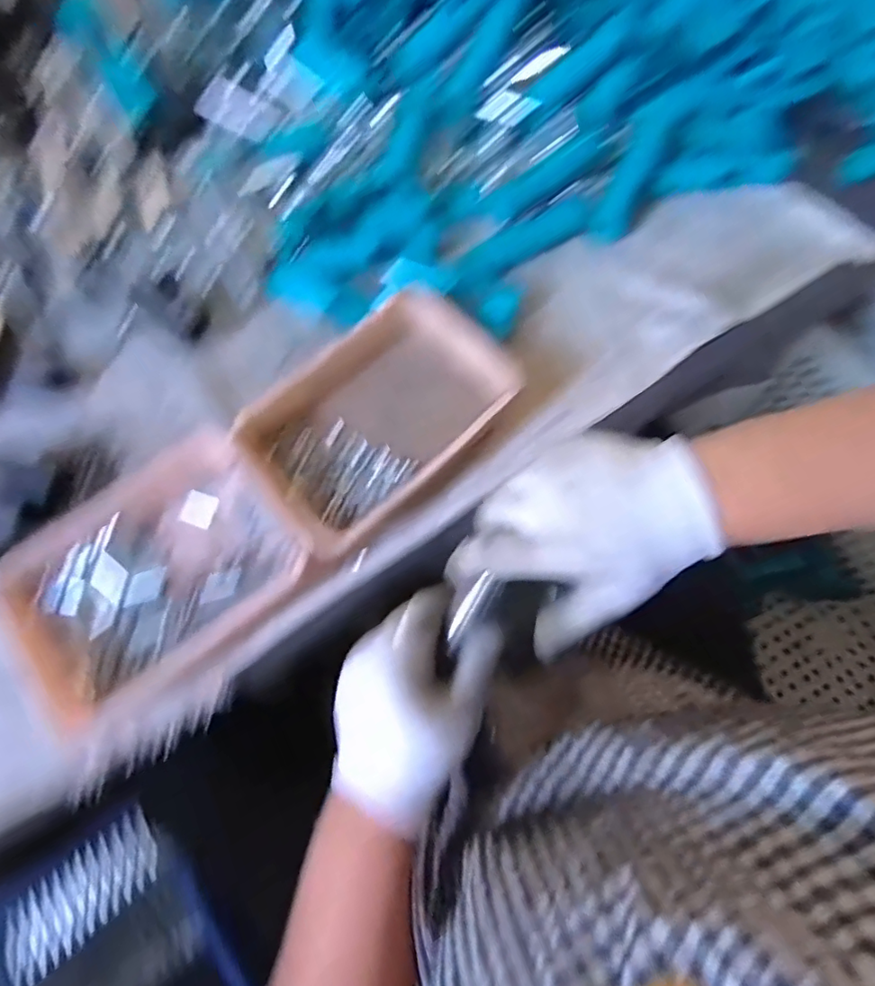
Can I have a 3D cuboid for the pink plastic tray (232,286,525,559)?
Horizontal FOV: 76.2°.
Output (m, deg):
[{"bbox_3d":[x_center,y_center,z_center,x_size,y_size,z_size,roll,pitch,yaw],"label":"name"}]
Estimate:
[{"bbox_3d":[-0.046,-0.059,0.446,0.208,0.044,0.137,-41,74,-13],"label":"pink plastic tray"}]

